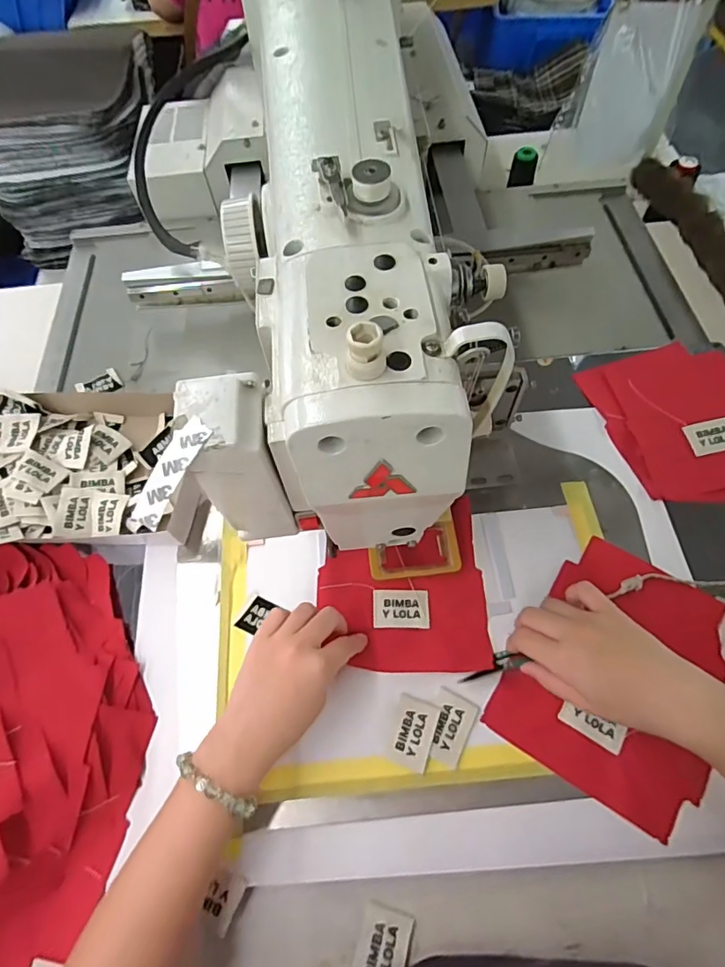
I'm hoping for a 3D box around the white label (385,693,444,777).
[{"bbox_3d":[0.041,0.200,0.400,0.032,0.008,0.050,16,64,10],"label":"white label"}]

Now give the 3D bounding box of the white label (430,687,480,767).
[{"bbox_3d":[0.069,0.197,0.401,0.033,0.004,0.052,25,66,11],"label":"white label"}]

